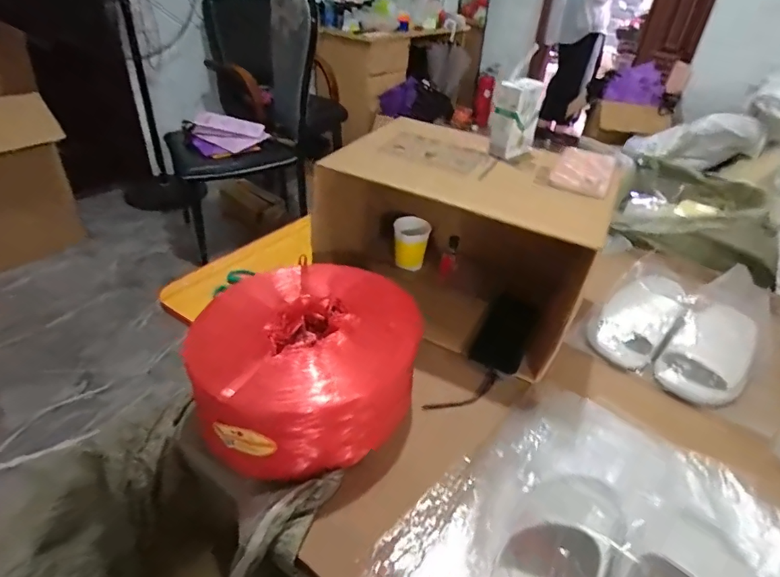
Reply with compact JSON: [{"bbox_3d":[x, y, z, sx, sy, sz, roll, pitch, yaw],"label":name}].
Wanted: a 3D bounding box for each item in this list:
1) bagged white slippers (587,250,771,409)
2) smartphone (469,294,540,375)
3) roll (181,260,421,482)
[{"bbox_3d":[0.519,0.037,0.822,0.238,0.085,0.347,29,42,30],"label":"bagged white slippers"},{"bbox_3d":[0.198,0.079,0.807,0.081,0.125,0.007,27,5,20],"label":"smartphone"},{"bbox_3d":[-0.111,0.106,0.607,0.241,0.162,0.228,3,35,-2],"label":"roll"}]

